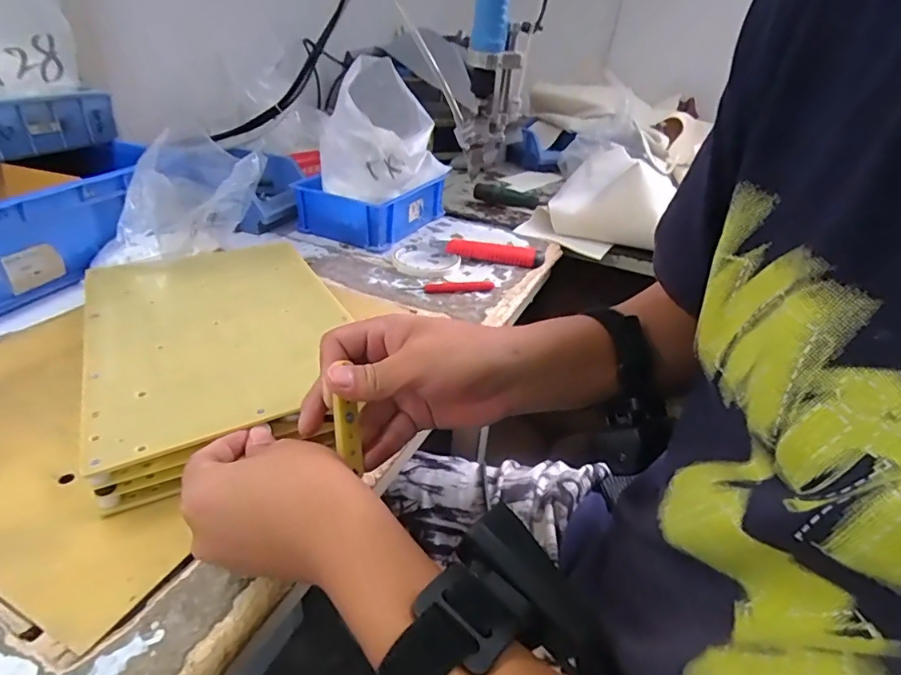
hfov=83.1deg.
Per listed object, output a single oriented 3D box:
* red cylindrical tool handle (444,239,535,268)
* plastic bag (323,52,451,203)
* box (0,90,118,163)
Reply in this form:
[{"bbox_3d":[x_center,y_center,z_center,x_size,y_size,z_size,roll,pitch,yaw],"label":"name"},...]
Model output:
[{"bbox_3d":[0.052,-0.107,0.654,0.113,0.023,0.020,7,31,1],"label":"red cylindrical tool handle"},{"bbox_3d":[-0.088,-0.268,0.672,0.169,0.147,0.143,-2,32,-12],"label":"plastic bag"},{"bbox_3d":[-0.494,-0.240,0.566,0.091,0.058,0.204,17,33,18],"label":"box"}]

